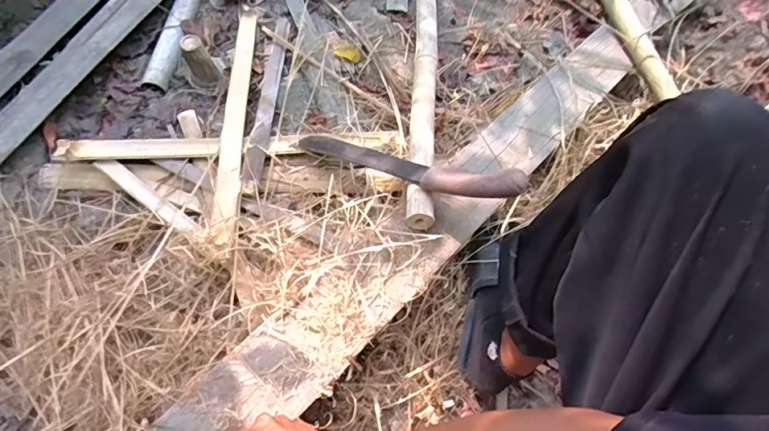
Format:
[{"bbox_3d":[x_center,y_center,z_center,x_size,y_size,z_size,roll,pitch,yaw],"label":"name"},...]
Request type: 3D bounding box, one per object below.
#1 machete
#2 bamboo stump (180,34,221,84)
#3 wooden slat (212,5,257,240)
[{"bbox_3d":[0.011,-0.075,0.679,0.399,0.029,0.049,19,62,41],"label":"machete"},{"bbox_3d":[-0.339,-0.284,0.868,0.047,0.087,0.048,-25,64,-10],"label":"bamboo stump"},{"bbox_3d":[-0.260,-0.190,0.836,0.046,0.012,0.539,-8,57,4],"label":"wooden slat"}]

